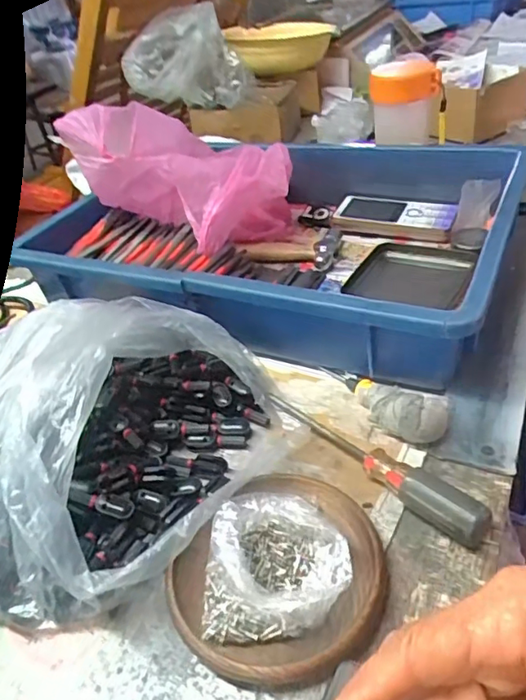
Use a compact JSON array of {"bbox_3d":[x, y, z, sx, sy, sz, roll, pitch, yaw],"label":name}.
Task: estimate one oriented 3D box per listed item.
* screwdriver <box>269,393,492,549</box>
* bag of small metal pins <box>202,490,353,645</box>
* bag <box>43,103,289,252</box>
[{"bbox_3d":[0.066,0.064,0.356,0.021,0.024,0.168,-32,43,-25],"label":"screwdriver"},{"bbox_3d":[0.008,0.110,0.299,0.076,0.039,0.083,-4,38,8],"label":"bag of small metal pins"},{"bbox_3d":[-0.060,-0.160,0.538,0.171,0.151,0.155,15,44,28],"label":"bag"}]

